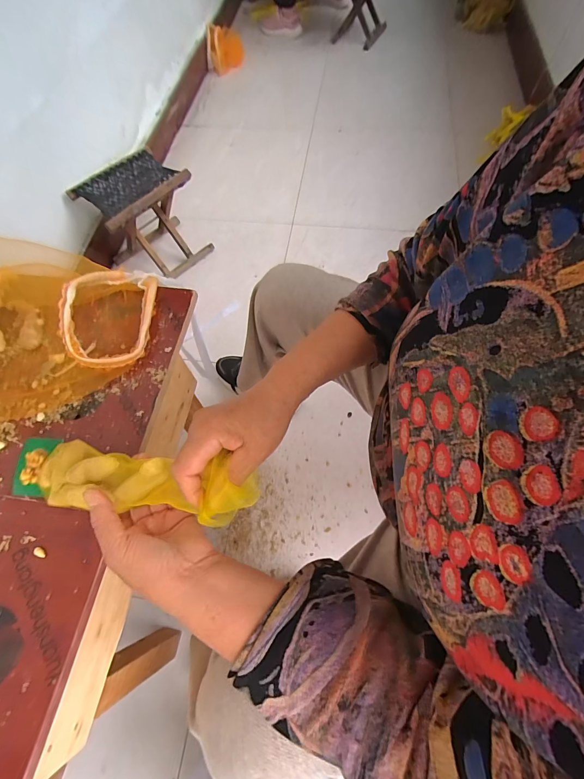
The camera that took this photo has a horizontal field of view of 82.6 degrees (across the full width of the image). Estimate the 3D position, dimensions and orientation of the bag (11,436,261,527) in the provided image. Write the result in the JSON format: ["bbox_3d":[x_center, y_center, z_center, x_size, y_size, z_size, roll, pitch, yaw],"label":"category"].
[{"bbox_3d":[-0.164,0.084,0.317,0.274,0.034,0.061,2,64,19],"label":"bag"}]

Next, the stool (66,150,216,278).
[{"bbox_3d":[-0.464,-0.534,1.072,0.246,0.274,0.279,39,72,18],"label":"stool"}]

